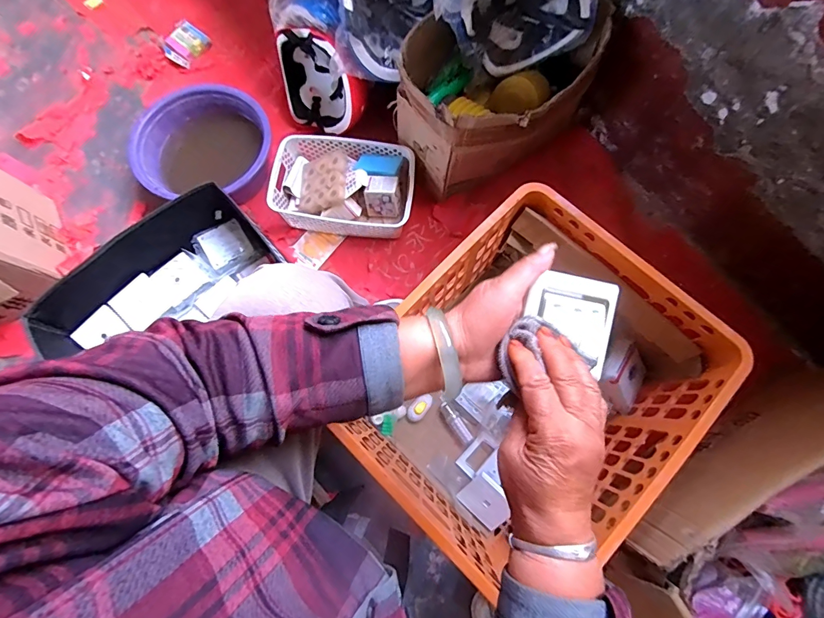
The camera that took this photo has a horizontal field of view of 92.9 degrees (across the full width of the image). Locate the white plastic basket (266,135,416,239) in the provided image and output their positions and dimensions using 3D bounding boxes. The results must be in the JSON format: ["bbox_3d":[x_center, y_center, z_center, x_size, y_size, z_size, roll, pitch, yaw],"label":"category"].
[{"bbox_3d":[-0.145,-0.271,0.862,0.293,0.099,0.196,6,76,3],"label":"white plastic basket"}]

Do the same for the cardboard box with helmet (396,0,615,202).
[{"bbox_3d":[0.161,-0.441,0.721,0.352,0.389,0.264,-43,79,-9],"label":"cardboard box with helmet"}]

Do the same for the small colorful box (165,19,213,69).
[{"bbox_3d":[-0.591,-0.691,1.021,0.083,0.019,0.102,35,87,-18],"label":"small colorful box"}]

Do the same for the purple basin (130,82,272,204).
[{"bbox_3d":[-0.449,-0.360,0.892,0.278,0.124,0.264,0,76,1],"label":"purple basin"}]

